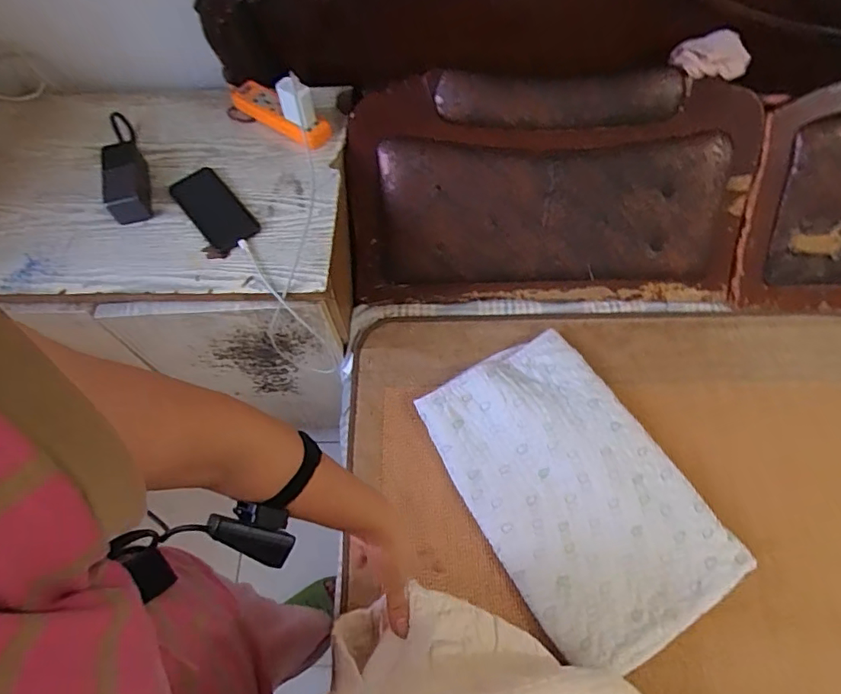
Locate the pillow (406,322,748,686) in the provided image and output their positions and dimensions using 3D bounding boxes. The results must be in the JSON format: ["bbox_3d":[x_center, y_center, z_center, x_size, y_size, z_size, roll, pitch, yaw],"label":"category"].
[{"bbox_3d":[0.238,0.216,0.838,0.312,0.058,0.481,-30,65,-15],"label":"pillow"}]

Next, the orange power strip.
[{"bbox_3d":[-0.246,-0.405,0.934,0.214,0.046,0.055,27,66,14],"label":"orange power strip"}]

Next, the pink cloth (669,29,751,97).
[{"bbox_3d":[0.475,-0.473,0.876,0.100,0.052,0.090,-29,66,-13],"label":"pink cloth"}]

